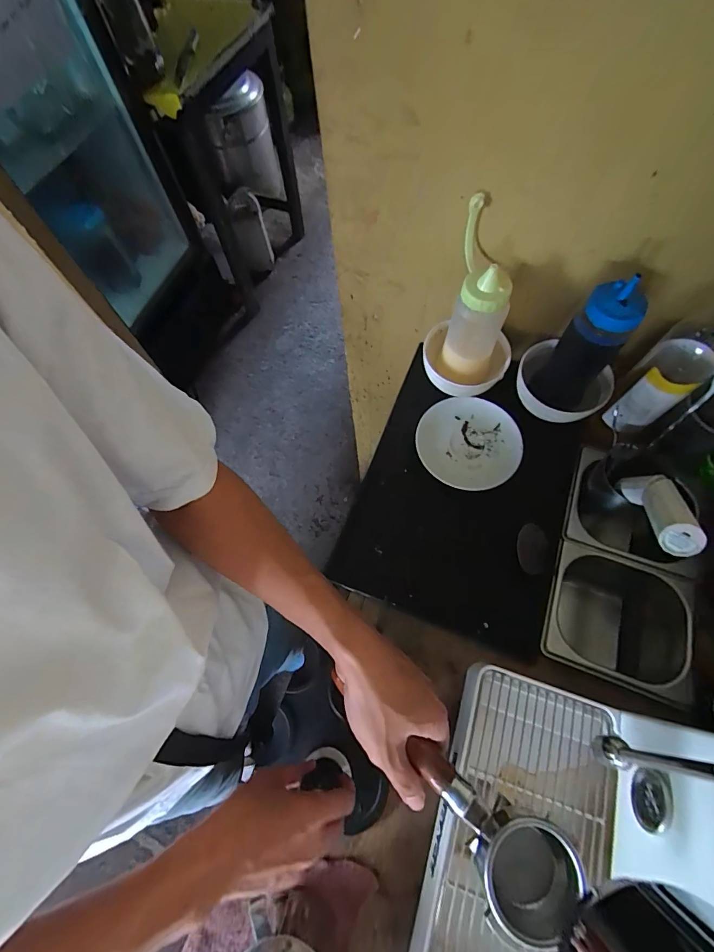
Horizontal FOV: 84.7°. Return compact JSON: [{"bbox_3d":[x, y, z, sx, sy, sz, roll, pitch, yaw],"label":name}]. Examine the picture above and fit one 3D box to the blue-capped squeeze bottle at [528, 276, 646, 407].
[{"bbox_3d":[0.301,-0.159,0.534,0.075,0.225,0.067,35,73,16],"label":"blue-capped squeeze bottle"}]

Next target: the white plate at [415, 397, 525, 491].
[{"bbox_3d":[0.170,-0.049,0.589,0.154,0.019,0.144,-1,67,2],"label":"white plate"}]

